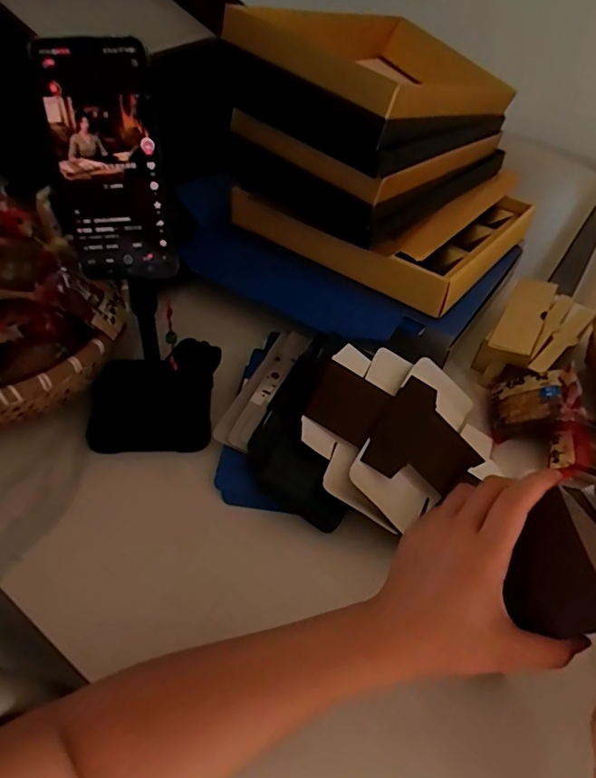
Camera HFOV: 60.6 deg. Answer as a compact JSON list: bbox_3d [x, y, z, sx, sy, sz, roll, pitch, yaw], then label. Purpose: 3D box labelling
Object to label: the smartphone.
[{"bbox_3d":[-0.141,-0.163,0.381,0.074,0.162,0.017,-6,27,-7],"label":"smartphone"}]

